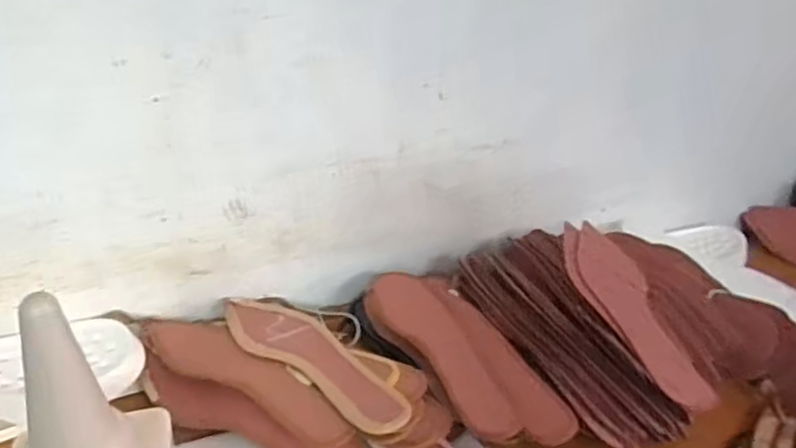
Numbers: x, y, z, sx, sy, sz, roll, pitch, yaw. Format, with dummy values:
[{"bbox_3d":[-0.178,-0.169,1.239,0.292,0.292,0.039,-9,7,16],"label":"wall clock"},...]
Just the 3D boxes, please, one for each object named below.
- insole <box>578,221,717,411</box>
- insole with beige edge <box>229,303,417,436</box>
[{"bbox_3d":[0.244,0.082,0.697,0.069,0.019,0.260,-2,40,-11],"label":"insole"},{"bbox_3d":[-0.083,0.128,0.635,0.072,0.013,0.247,-21,34,-40],"label":"insole with beige edge"}]

